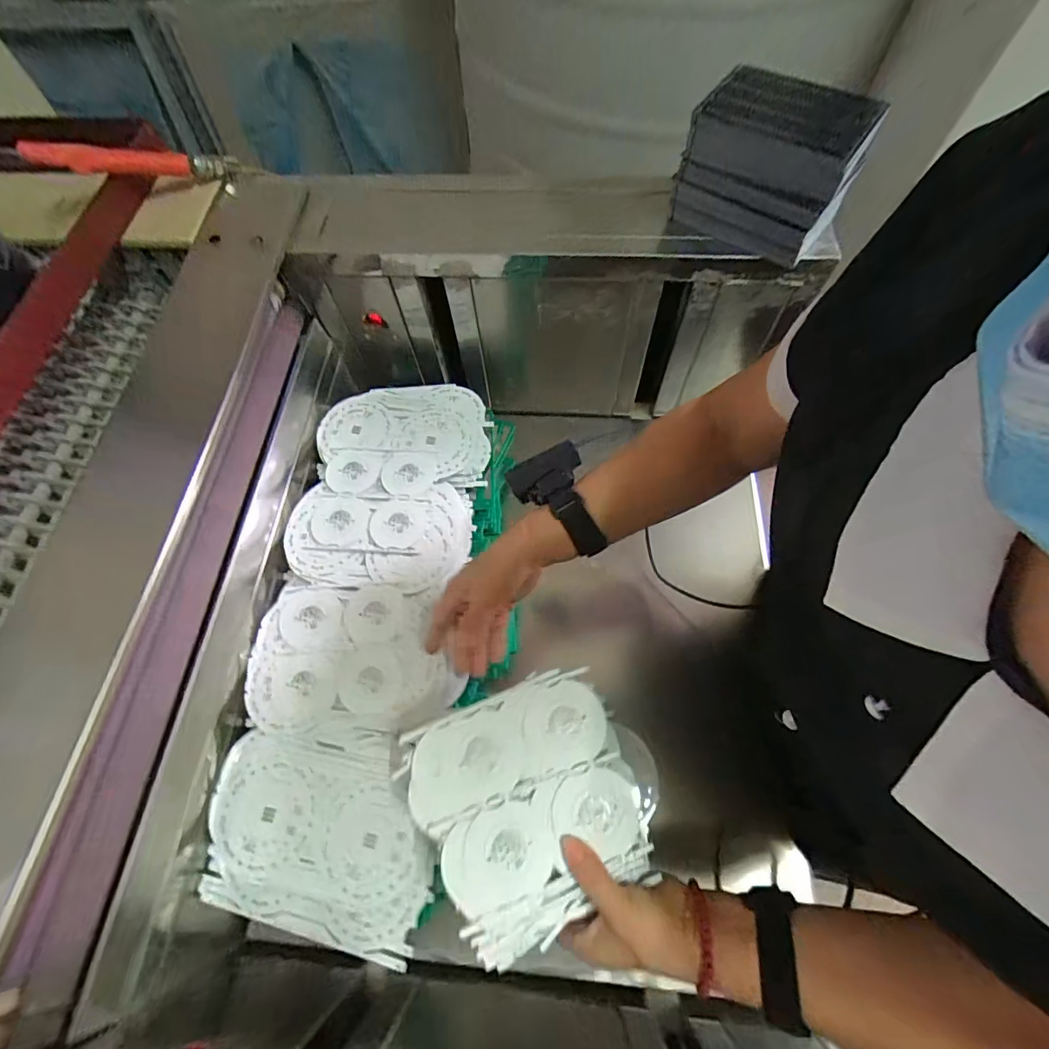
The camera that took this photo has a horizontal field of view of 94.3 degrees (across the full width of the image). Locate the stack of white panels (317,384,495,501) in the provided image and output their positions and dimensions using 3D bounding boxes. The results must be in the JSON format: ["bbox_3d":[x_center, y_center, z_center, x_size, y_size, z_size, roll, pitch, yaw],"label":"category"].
[{"bbox_3d":[-0.154,-0.108,0.632,0.205,0.045,0.171,2,65,3],"label":"stack of white panels"}]

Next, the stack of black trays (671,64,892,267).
[{"bbox_3d":[0.237,-0.341,0.474,0.164,0.102,0.077,28,69,14],"label":"stack of black trays"}]

